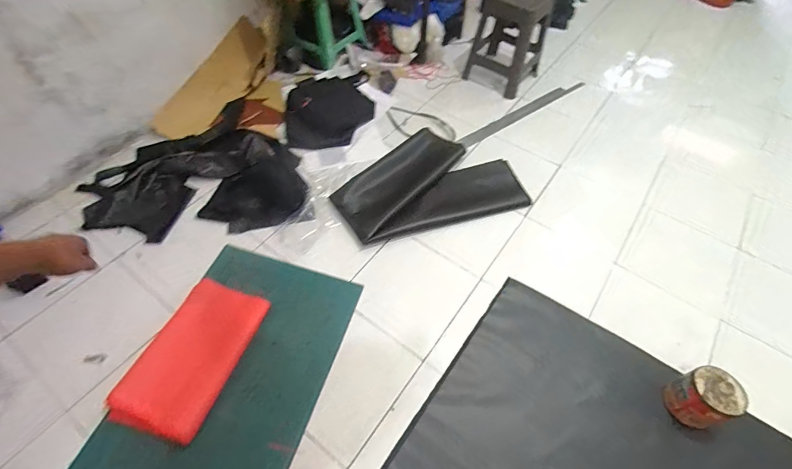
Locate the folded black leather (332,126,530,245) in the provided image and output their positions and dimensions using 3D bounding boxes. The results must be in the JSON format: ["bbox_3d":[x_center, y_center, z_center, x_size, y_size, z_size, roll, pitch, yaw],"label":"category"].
[{"bbox_3d":[0.130,-0.259,1.797,0.823,0.039,0.561,-15,56,-11],"label":"folded black leather"}]

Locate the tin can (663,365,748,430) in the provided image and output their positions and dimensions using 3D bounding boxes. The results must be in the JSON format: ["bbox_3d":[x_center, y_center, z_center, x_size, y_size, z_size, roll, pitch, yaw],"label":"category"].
[{"bbox_3d":[0.954,0.514,1.194,0.162,0.158,0.155,0,54,-1],"label":"tin can"}]

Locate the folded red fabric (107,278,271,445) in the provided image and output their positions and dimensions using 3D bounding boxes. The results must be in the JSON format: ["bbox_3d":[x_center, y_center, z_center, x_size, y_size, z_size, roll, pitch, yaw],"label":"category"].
[{"bbox_3d":[-0.693,0.407,1.314,0.313,0.037,0.492,16,55,11],"label":"folded red fabric"}]

